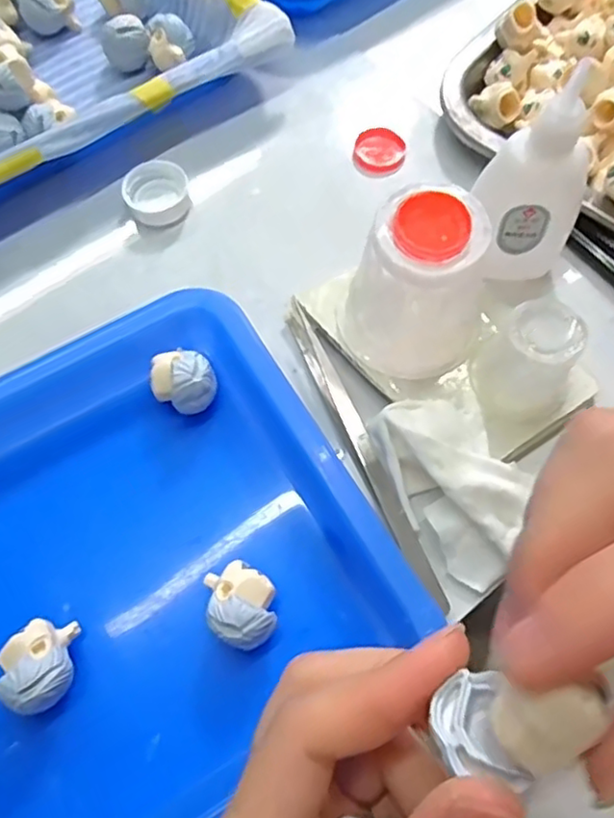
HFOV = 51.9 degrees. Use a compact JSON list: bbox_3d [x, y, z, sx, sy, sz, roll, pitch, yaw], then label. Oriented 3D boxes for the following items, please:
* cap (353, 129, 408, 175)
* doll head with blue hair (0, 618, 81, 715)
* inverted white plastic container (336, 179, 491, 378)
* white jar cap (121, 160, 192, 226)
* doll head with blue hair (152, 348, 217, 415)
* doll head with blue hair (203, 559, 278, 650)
[{"bbox_3d":[0.036,-0.128,0.312,0.024,0.005,0.026,0,68,1],"label":"cap"},{"bbox_3d":[-0.089,0.086,0.211,0.021,0.025,0.028,-11,68,-3],"label":"doll head with blue hair"},{"bbox_3d":[0.039,-0.044,0.239,0.047,0.067,0.045,0,68,1],"label":"inverted white plastic container"},{"bbox_3d":[-0.071,-0.103,0.301,0.029,0.011,0.031,0,68,1],"label":"white jar cap"},{"bbox_3d":[-0.049,-0.010,0.250,0.026,0.023,0.021,21,70,9],"label":"doll head with blue hair"},{"bbox_3d":[-0.022,0.068,0.218,0.021,0.026,0.028,-9,68,-3],"label":"doll head with blue hair"}]

